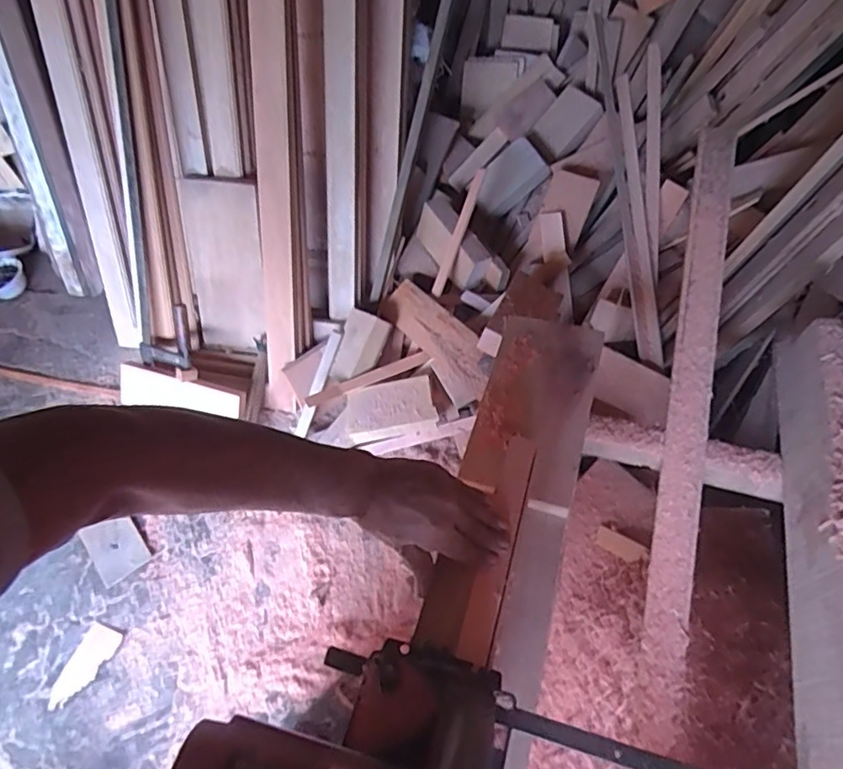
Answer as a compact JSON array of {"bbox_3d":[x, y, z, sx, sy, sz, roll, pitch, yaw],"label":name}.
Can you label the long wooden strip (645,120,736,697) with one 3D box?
[{"bbox_3d":[0.400,-0.013,0.846,0.046,0.023,0.817,11,78,8],"label":"long wooden strip"}]

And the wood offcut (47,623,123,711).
[{"bbox_3d":[-0.707,0.597,1.197,0.077,0.009,0.163,16,58,11],"label":"wood offcut"}]

